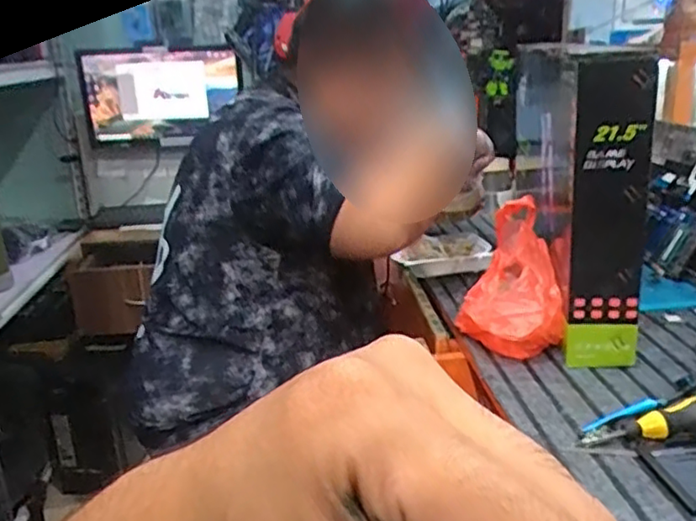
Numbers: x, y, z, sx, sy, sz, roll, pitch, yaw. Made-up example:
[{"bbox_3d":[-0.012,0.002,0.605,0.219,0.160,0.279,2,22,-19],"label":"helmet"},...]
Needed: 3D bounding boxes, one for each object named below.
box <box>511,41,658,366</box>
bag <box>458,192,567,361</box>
[{"bbox_3d":[0.323,-0.125,0.948,0.089,0.335,0.525,1,19,10],"label":"box"},{"bbox_3d":[0.206,0.029,0.805,0.120,0.168,0.131,-1,19,3],"label":"bag"}]

